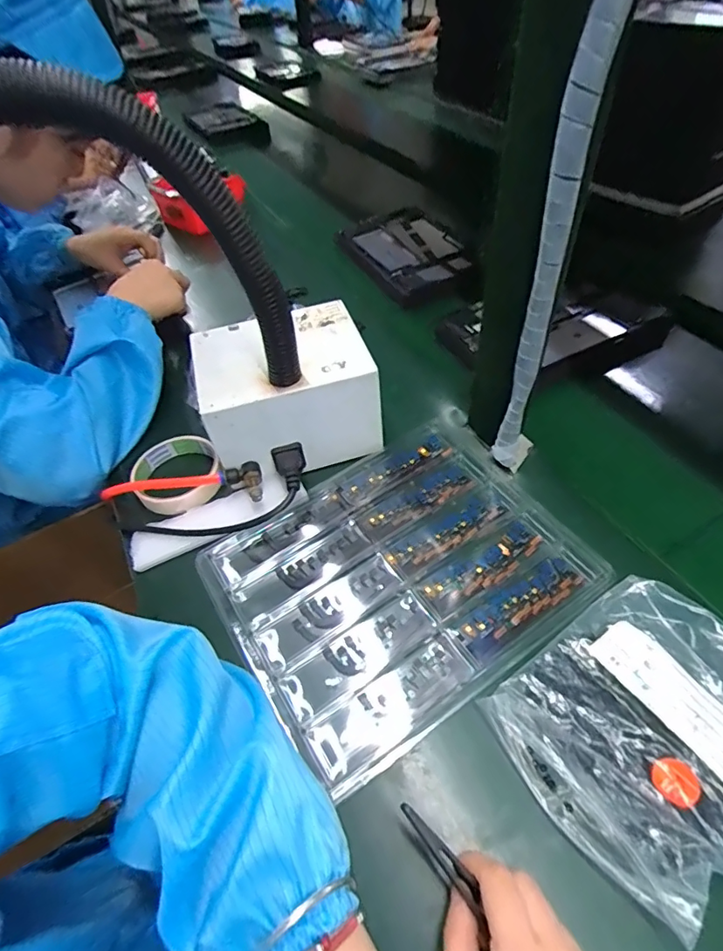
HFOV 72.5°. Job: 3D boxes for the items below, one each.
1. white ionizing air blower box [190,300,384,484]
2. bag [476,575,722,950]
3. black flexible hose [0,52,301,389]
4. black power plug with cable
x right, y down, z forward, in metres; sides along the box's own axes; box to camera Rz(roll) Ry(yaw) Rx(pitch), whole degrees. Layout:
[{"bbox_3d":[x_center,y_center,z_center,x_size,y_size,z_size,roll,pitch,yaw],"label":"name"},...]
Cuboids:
[{"bbox_3d":[-0.074,-0.082,0.484,0.155,0.099,0.129,-16,51,-8],"label":"white ionizing air blower box"},{"bbox_3d":[0.185,0.157,0.316,0.169,0.027,0.140,-31,54,-19],"label":"bag"},{"bbox_3d":[-0.217,-0.145,0.343,0.309,0.225,0.092,-10,50,-3],"label":"black flexible hose"},{"bbox_3d":[-0.121,0.033,0.446,0.171,0.028,0.060,-31,53,-2],"label":"black power plug with cable"}]

